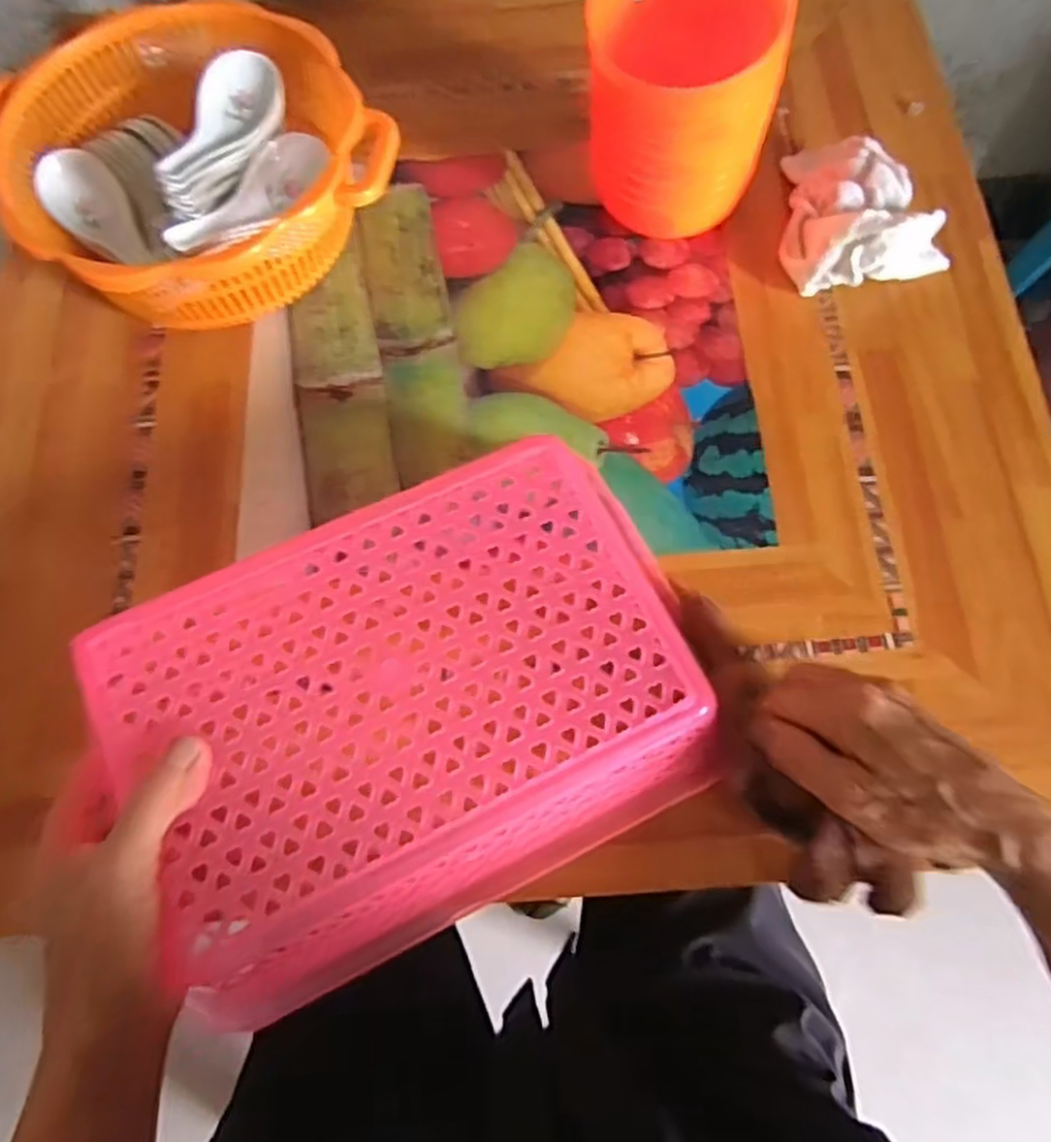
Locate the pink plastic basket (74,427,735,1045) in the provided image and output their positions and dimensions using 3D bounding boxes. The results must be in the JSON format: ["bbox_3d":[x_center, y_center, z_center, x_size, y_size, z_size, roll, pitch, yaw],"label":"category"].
[{"bbox_3d":[-0.054,0.074,0.379,0.261,0.096,0.185,-25,72,-7],"label":"pink plastic basket"}]

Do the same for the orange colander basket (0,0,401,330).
[{"bbox_3d":[-0.213,-0.259,0.498,0.218,0.084,0.216,-32,73,-9],"label":"orange colander basket"}]

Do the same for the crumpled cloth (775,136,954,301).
[{"bbox_3d":[0.211,-0.241,0.494,0.093,0.049,0.108,-12,71,-3],"label":"crumpled cloth"}]

